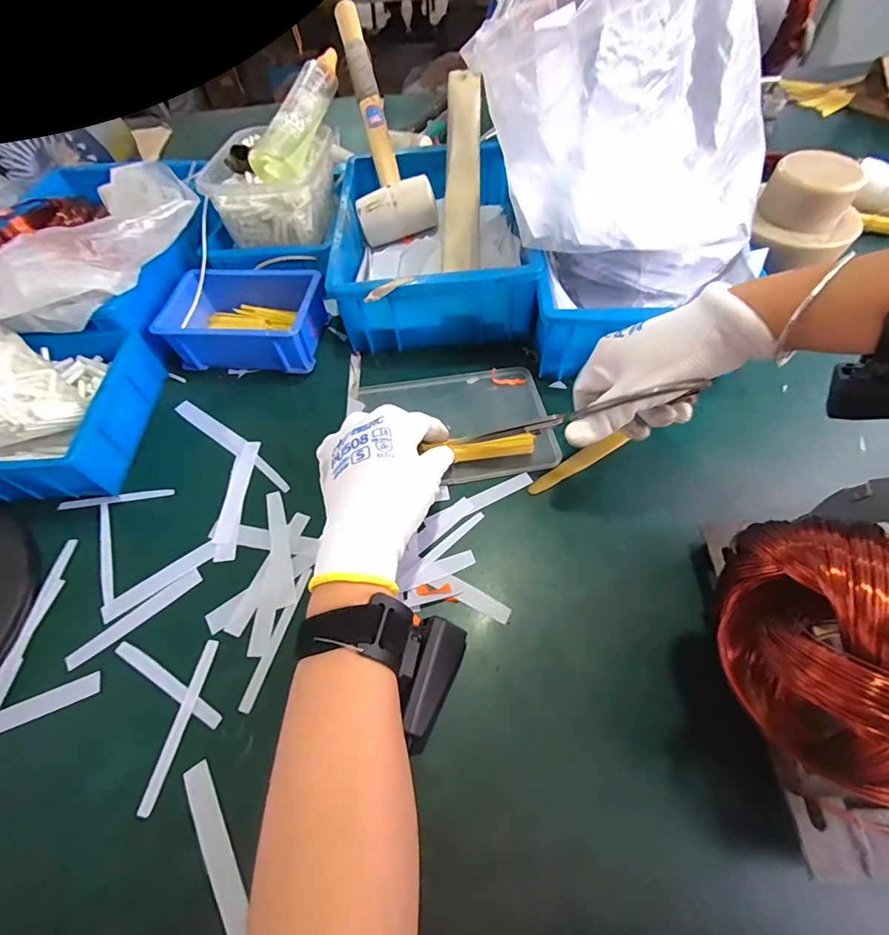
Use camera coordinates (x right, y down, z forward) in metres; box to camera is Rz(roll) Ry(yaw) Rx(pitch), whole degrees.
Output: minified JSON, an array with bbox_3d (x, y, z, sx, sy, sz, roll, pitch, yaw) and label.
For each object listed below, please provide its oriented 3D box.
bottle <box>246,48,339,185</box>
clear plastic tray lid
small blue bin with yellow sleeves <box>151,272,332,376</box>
[{"bbox_3d":[-0.163,-0.393,0.502,0.056,0.066,0.205,4,57,4],"label":"bottle"},{"bbox_3d":[0.012,-0.042,0.408,0.164,0.010,0.123,-9,58,-5],"label":"clear plastic tray lid"},{"bbox_3d":[-0.198,-0.148,0.451,0.145,0.058,0.100,3,57,3],"label":"small blue bin with yellow sleeves"}]

